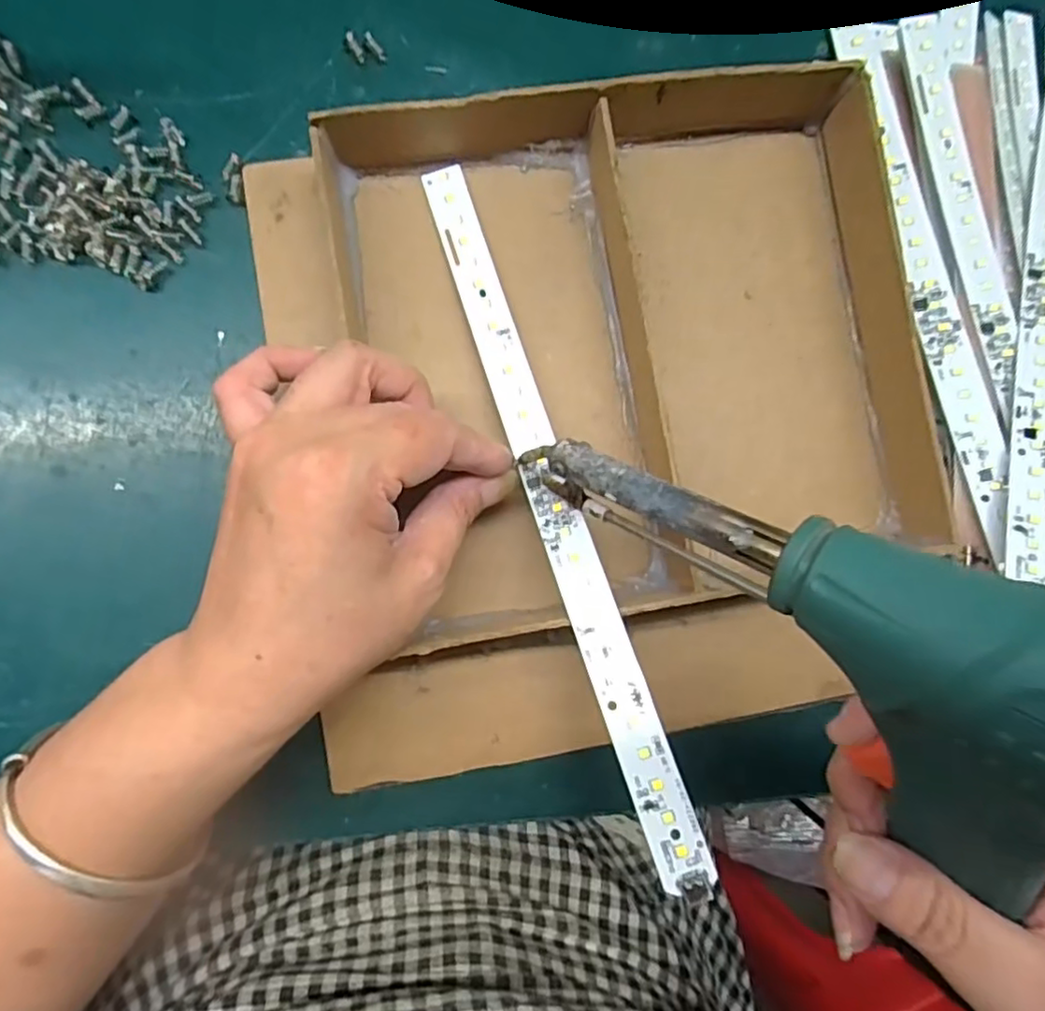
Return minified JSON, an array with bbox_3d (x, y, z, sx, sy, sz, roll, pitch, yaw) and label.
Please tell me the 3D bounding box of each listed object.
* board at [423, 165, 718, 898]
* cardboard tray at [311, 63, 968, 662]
[{"bbox_3d":[0.010,-0.010,0.239,0.017,0.011,0.278,-17,74,-5],"label":"board"},{"bbox_3d":[0.047,-0.068,0.258,0.222,0.033,0.218,-9,86,-5],"label":"cardboard tray"}]

